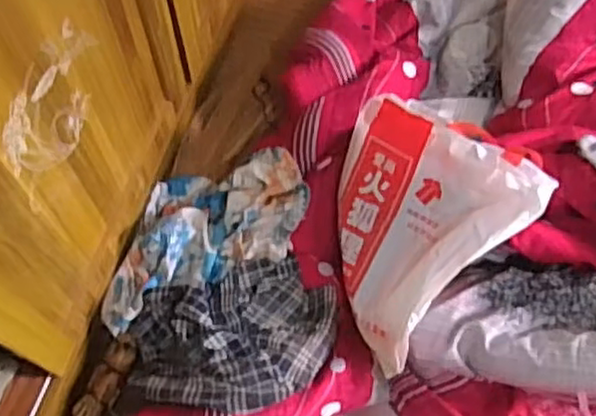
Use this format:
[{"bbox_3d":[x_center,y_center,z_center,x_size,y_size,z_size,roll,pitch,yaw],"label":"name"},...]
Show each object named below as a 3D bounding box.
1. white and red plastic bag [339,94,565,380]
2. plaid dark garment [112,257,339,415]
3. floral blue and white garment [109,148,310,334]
[{"bbox_3d":[0.165,0.010,1.083,0.365,0.100,0.316,-53,50,21],"label":"white and red plastic bag"},{"bbox_3d":[-0.109,0.206,1.117,0.343,0.125,0.231,-4,69,-4],"label":"plaid dark garment"},{"bbox_3d":[-0.173,0.032,1.219,0.381,0.128,0.249,-20,71,-10],"label":"floral blue and white garment"}]

